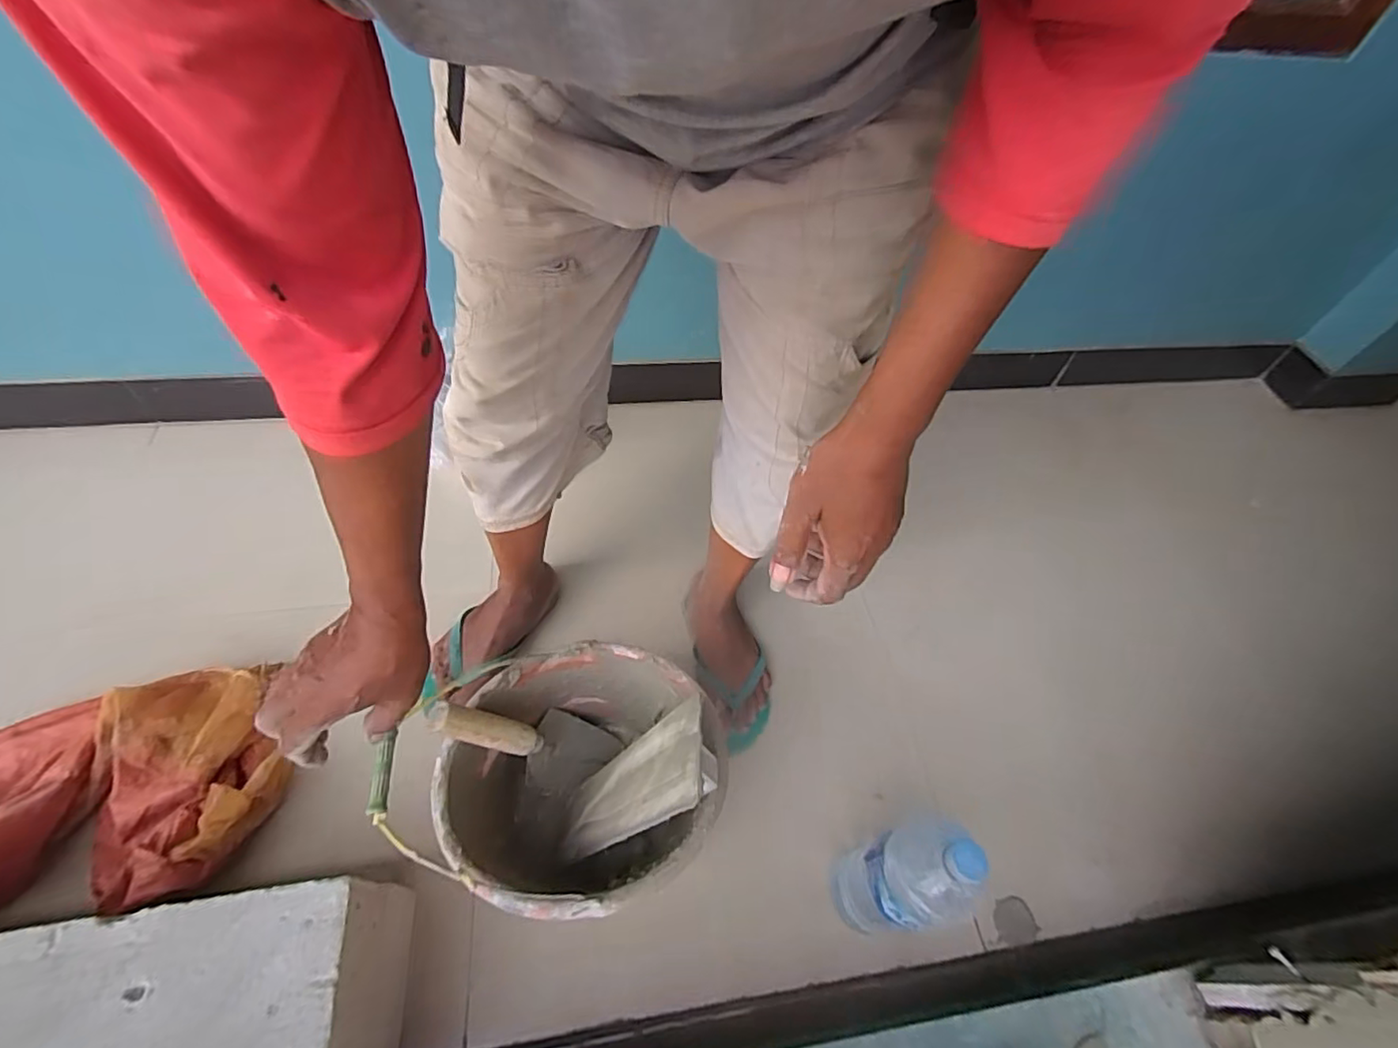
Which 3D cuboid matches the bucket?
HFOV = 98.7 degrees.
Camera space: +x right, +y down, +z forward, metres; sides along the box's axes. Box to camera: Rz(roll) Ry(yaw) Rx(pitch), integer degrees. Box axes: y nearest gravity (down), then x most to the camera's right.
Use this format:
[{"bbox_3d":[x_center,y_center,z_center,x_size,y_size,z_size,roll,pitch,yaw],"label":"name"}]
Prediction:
[{"bbox_3d":[-0.133,0.282,0.665,0.283,0.234,0.264,3,50,-3],"label":"bucket"}]

